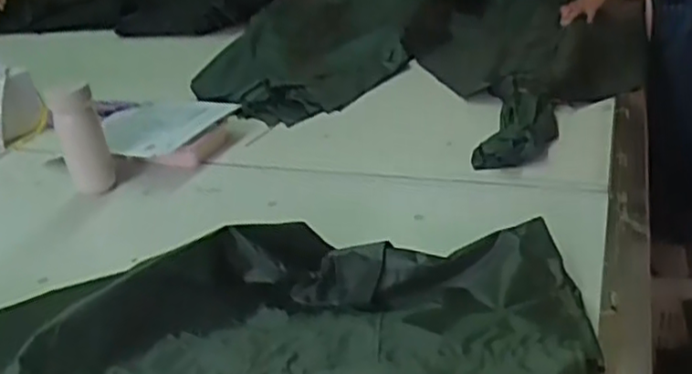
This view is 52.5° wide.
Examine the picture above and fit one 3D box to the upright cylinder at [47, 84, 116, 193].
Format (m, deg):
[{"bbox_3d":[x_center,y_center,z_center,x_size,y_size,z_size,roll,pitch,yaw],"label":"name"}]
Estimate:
[{"bbox_3d":[-0.406,-0.076,1.092,0.070,0.166,0.059,-22,31,-25],"label":"upright cylinder"}]

